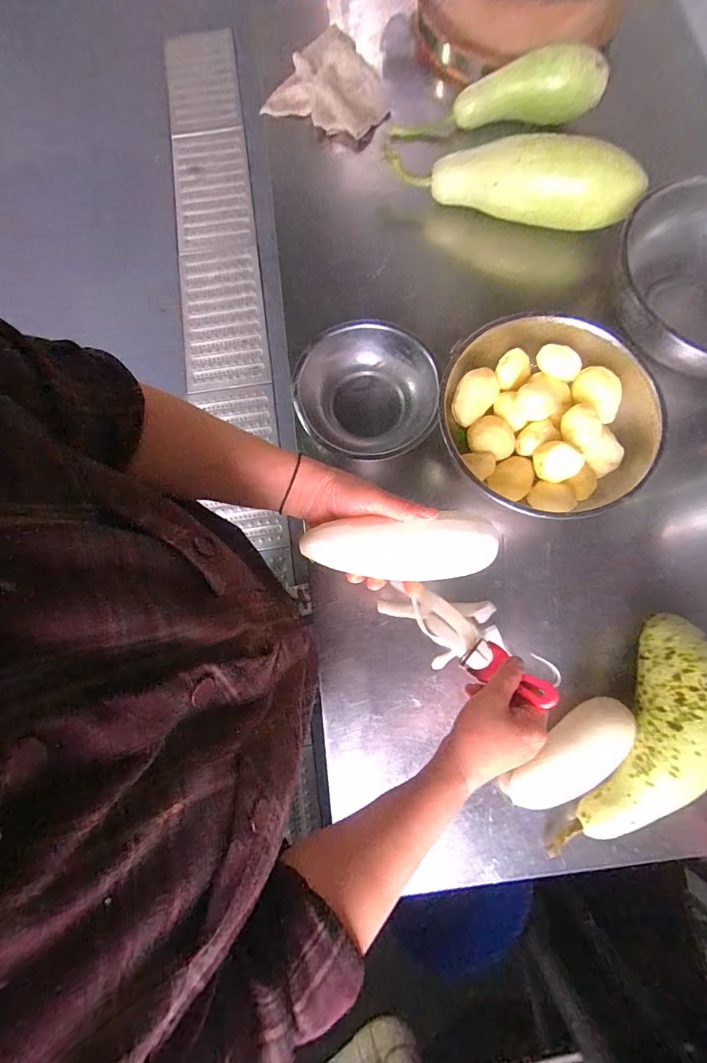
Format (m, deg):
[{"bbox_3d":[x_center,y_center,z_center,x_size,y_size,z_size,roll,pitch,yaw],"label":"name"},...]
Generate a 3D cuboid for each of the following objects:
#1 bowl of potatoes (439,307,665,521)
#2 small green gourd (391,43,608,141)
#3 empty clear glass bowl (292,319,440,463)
[{"bbox_3d":[0.236,-0.135,0.522,0.246,0.092,0.244,0,78,1],"label":"bowl of potatoes"},{"bbox_3d":[0.235,-0.710,0.708,0.332,0.078,0.081,1,77,17],"label":"small green gourd"},{"bbox_3d":[0.017,-0.173,0.562,0.178,0.096,0.187,-13,78,-2],"label":"empty clear glass bowl"}]

